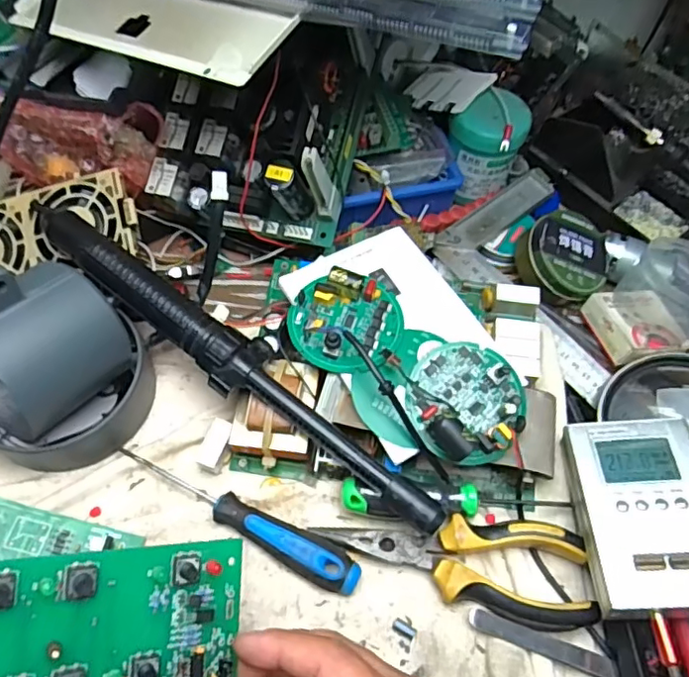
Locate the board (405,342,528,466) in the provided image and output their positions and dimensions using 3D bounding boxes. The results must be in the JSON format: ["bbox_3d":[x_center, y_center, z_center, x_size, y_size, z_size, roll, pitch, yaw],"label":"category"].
[{"bbox_3d":[0.073,0.036,0.347,0.070,0.023,0.068,2,59,-3],"label":"board"}]

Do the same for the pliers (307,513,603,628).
[{"bbox_3d":[0.061,0.126,0.328,0.143,0.028,0.051,7,59,0],"label":"pliers"}]

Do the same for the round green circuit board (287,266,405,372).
[{"bbox_3d":[0.001,-0.011,0.362,0.069,0.023,0.060,7,59,0],"label":"round green circuit board"}]

